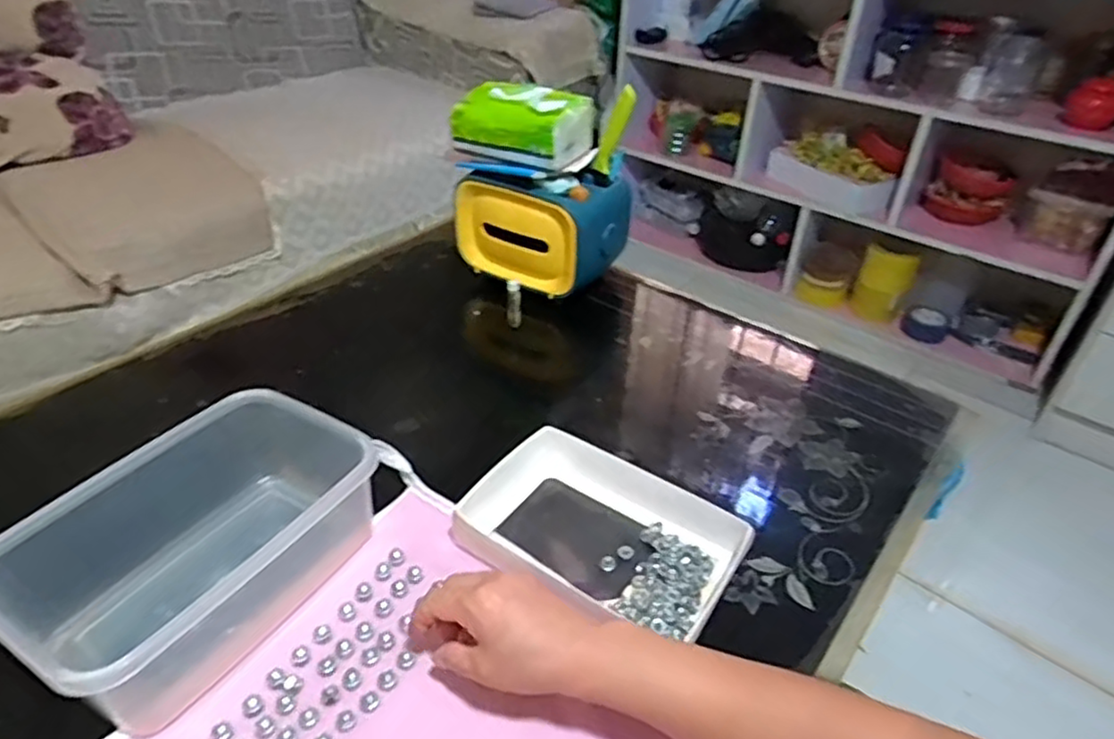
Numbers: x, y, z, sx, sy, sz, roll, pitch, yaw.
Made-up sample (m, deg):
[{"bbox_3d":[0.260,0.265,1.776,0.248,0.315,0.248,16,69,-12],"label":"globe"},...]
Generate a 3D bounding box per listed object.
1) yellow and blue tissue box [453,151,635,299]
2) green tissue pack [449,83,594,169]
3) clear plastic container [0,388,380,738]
[{"bbox_3d":[-0.018,-0.193,0.886,0.187,0.124,0.135,26,42,29],"label":"yellow and blue tissue box"},{"bbox_3d":[-0.041,-0.302,0.818,0.148,0.069,0.098,21,40,23],"label":"green tissue pack"},{"bbox_3d":[-0.270,0.131,0.509,0.152,0.080,0.228,23,41,26],"label":"clear plastic container"}]

